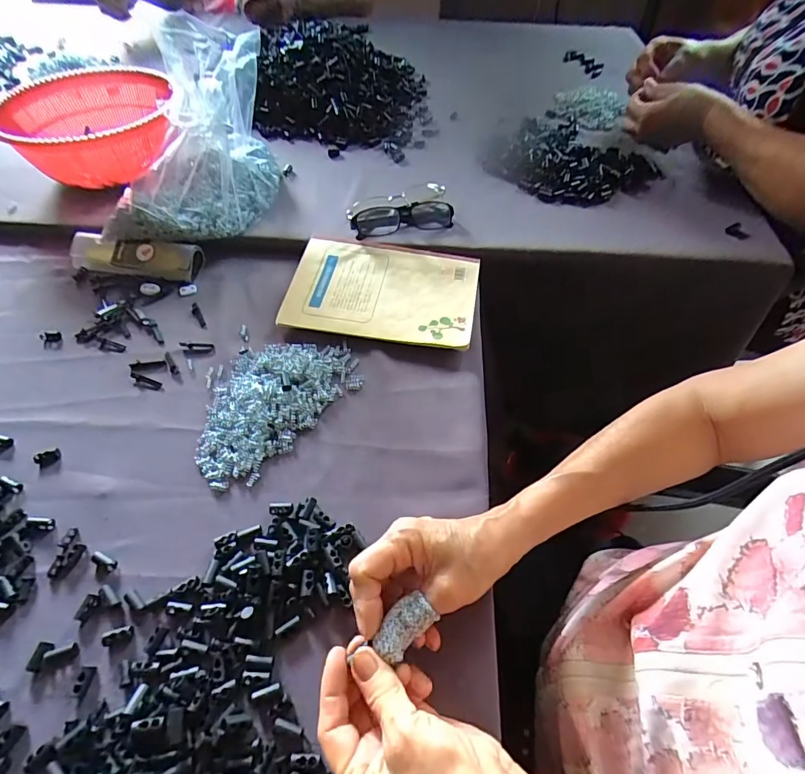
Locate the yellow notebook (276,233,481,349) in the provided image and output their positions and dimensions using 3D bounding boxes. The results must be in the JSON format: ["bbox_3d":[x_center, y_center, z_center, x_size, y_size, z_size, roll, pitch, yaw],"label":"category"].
[{"bbox_3d":[-0.020,-0.112,0.493,0.199,0.013,0.143,9,57,5],"label":"yellow notebook"}]

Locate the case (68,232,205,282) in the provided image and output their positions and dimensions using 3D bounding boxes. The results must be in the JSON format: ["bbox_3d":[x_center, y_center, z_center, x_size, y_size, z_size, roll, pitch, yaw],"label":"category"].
[{"bbox_3d":[-0.320,-0.156,0.529,0.160,0.027,0.040,9,55,8],"label":"case"}]

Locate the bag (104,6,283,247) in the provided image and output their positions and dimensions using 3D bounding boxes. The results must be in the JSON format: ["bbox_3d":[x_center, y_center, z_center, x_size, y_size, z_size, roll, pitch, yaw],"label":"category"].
[{"bbox_3d":[-0.253,-0.282,0.517,0.168,0.187,0.166,-1,54,0],"label":"bag"}]

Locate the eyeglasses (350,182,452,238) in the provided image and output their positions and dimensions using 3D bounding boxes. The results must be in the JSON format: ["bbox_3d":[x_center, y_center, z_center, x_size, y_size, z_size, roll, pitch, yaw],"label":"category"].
[{"bbox_3d":[-0.004,-0.219,0.552,0.125,0.025,0.067,-19,56,-12],"label":"eyeglasses"}]

